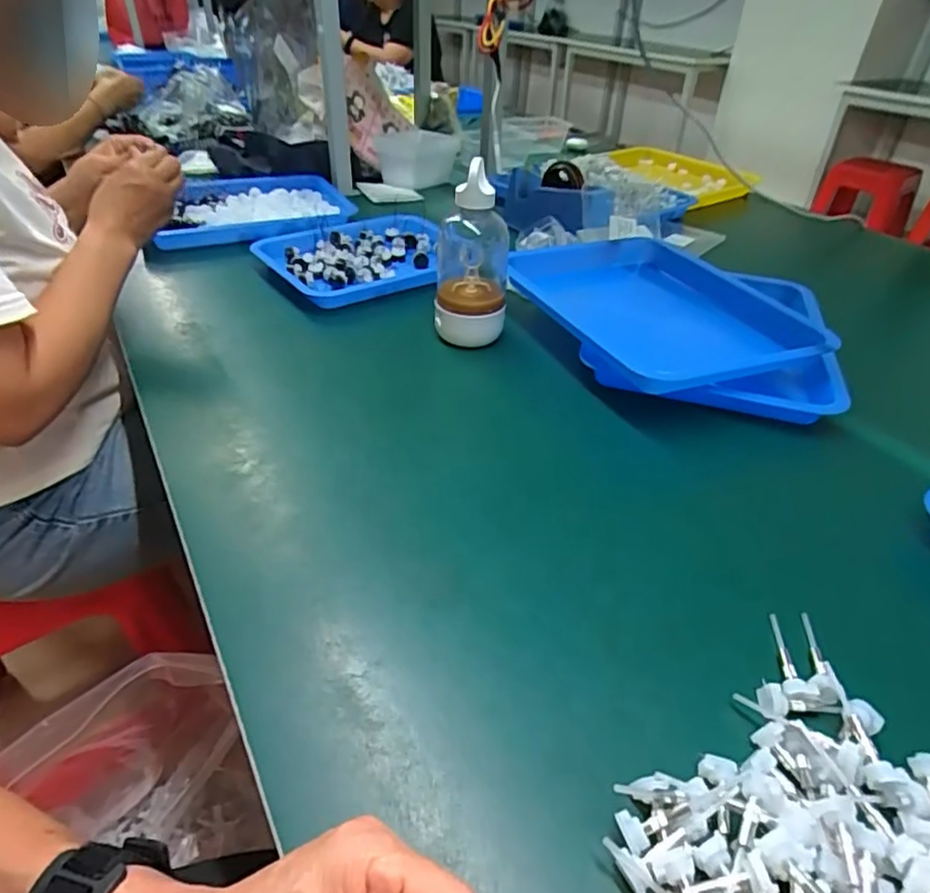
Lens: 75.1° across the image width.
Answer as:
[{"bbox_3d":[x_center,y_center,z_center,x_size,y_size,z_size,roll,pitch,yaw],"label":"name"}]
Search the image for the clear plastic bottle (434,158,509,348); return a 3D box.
[{"bbox_3d":[0.008,-0.209,0.683,0.081,0.179,0.102,3,39,1],"label":"clear plastic bottle"}]

